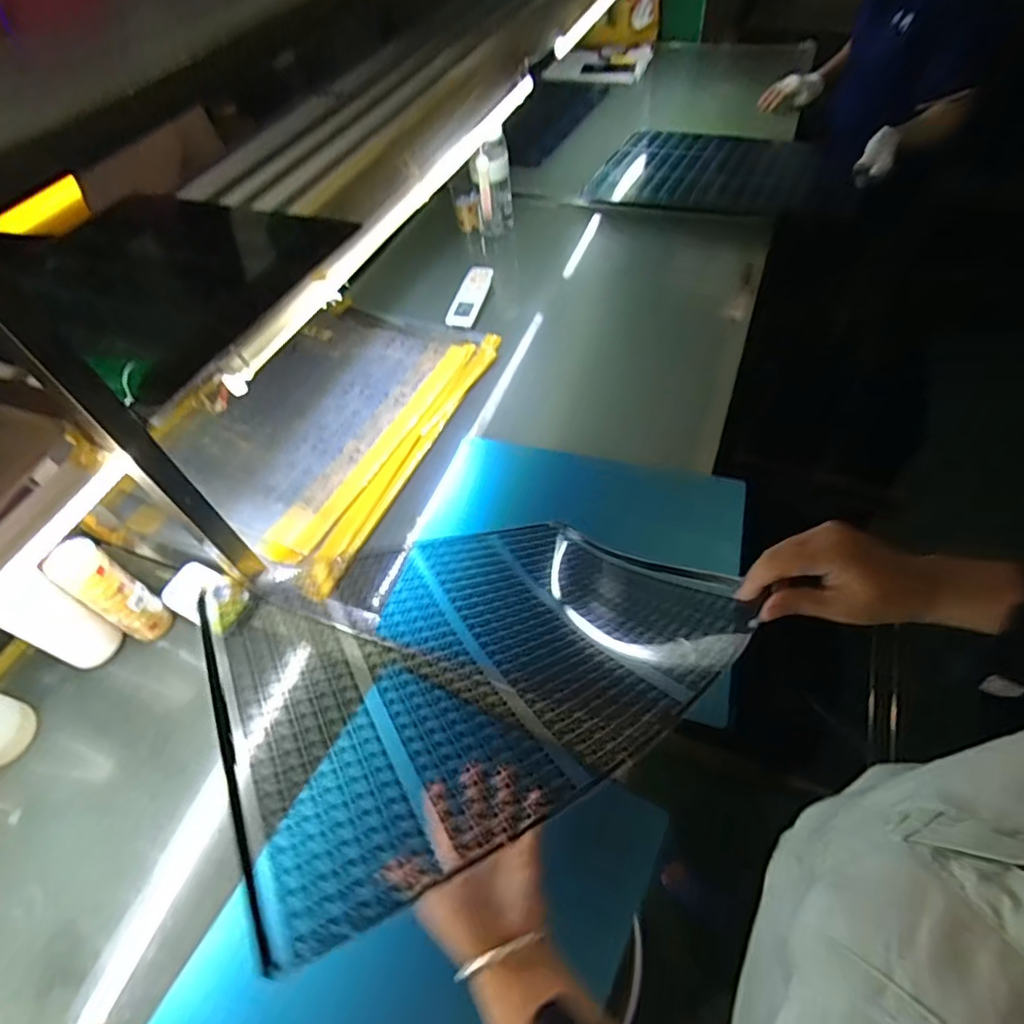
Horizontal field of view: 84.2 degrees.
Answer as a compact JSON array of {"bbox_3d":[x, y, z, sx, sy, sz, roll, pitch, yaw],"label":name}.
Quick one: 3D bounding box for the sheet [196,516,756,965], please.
[{"bbox_3d":[-0.031,0.091,0.500,0.428,0.089,0.331,-14,36,-31],"label":"sheet"}]

